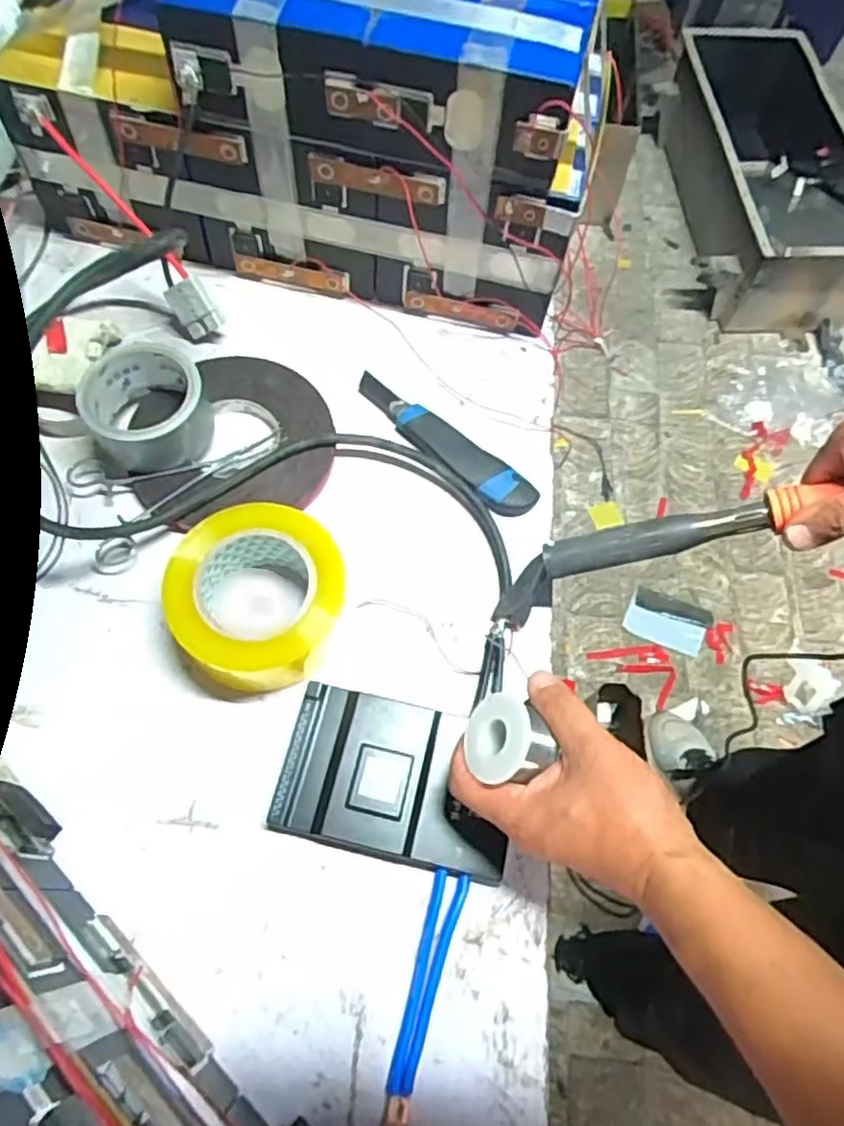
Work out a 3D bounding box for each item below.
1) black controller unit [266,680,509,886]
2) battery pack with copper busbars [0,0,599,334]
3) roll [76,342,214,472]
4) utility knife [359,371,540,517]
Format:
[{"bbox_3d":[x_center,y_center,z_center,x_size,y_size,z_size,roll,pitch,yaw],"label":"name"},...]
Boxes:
[{"bbox_3d":[-0.018,0.151,0.491,0.156,0.024,0.101,13,65,3],"label":"black controller unit"},{"bbox_3d":[-0.096,-0.398,0.617,0.486,0.231,0.201,15,65,4],"label":"battery pack with copper busbars"},{"bbox_3d":[-0.222,-0.123,0.573,0.091,0.062,0.088,1,65,-3],"label":"roll"},{"bbox_3d":[0.015,-0.105,0.612,0.192,0.017,0.039,39,69,14],"label":"utility knife"}]

